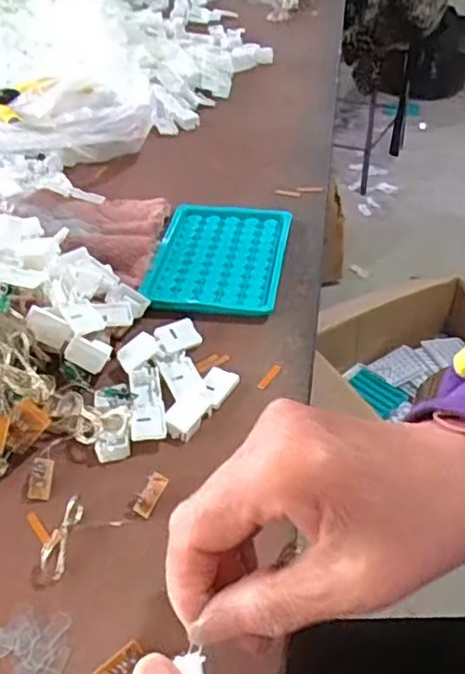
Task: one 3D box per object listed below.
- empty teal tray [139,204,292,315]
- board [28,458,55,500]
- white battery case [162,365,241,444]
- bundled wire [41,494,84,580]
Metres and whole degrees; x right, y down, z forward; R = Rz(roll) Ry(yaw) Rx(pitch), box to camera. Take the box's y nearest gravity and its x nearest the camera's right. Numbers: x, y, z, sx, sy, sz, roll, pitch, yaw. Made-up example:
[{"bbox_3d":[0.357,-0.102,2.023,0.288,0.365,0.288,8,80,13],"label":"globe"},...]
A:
[{"bbox_3d":[-0.009,-0.064,0.496,0.097,0.006,0.129,2,42,6],"label":"empty teal tray"},{"bbox_3d":[-0.102,0.076,0.350,0.012,0.004,0.023,-4,61,3],"label":"board"},{"bbox_3d":[-0.019,0.038,0.385,0.021,0.007,0.056,24,49,27],"label":"white battery case"},{"bbox_3d":[-0.084,0.098,0.322,0.011,0.011,0.042,4,43,8],"label":"bundled wire"}]

